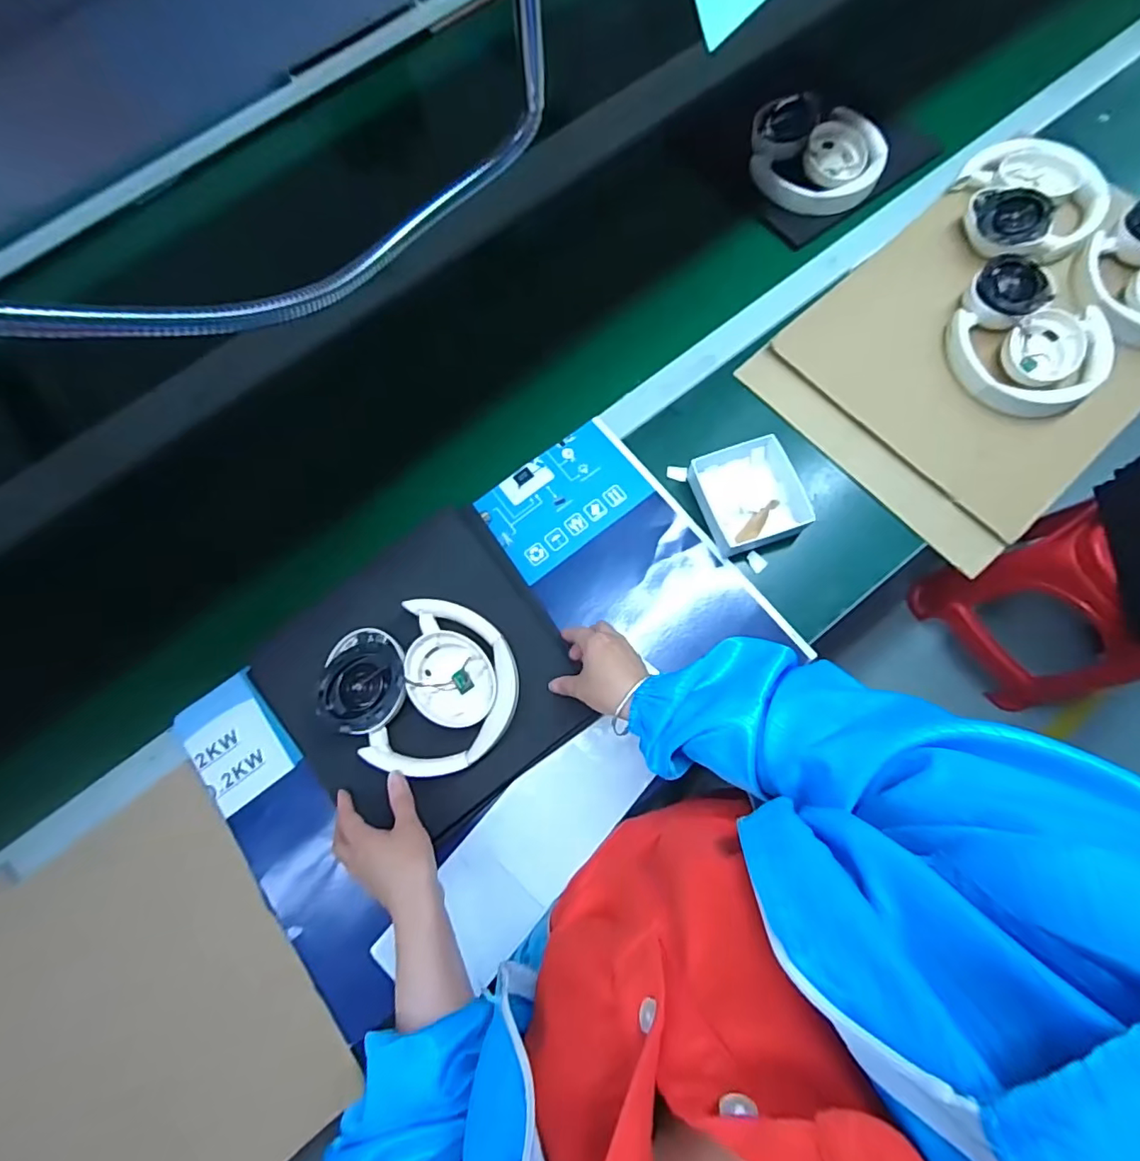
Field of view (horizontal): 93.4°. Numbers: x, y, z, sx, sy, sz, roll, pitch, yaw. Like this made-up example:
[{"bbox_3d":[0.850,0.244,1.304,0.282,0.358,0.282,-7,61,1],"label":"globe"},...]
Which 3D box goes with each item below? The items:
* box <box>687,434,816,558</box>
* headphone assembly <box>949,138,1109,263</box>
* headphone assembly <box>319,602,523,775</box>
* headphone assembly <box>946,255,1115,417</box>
[{"bbox_3d":[0.195,-0.093,0.580,0.106,0.029,0.110,-18,75,-5],"label":"box"},{"bbox_3d":[0.551,-0.457,0.651,0.153,0.050,0.159,4,74,1],"label":"headphone assembly"},{"bbox_3d":[-0.136,0.099,0.509,0.164,0.042,0.154,0,74,0],"label":"headphone assembly"},{"bbox_3d":[0.510,-0.271,0.597,0.154,0.041,0.168,0,74,0],"label":"headphone assembly"}]

